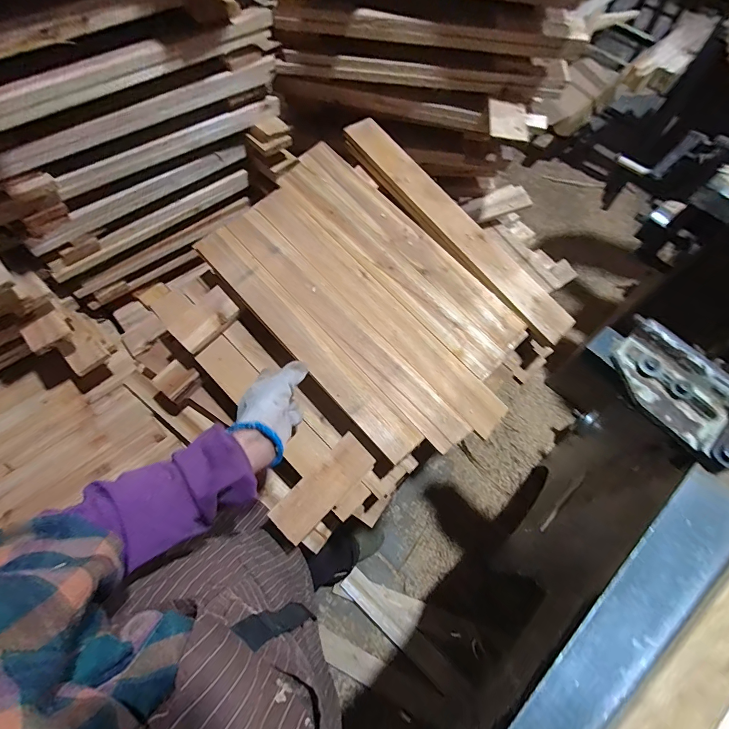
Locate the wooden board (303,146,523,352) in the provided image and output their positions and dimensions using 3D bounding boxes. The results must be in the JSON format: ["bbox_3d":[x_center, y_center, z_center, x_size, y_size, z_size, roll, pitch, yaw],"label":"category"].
[{"bbox_3d":[0.073,-0.215,0.653,0.062,0.020,0.490,-41,77,-11],"label":"wooden board"}]

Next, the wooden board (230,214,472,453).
[{"bbox_3d":[-0.039,-0.068,0.601,0.059,0.010,0.502,-41,78,-12],"label":"wooden board"}]

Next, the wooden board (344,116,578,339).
[{"bbox_3d":[0.152,-0.250,0.662,0.073,0.017,0.523,-35,76,-18],"label":"wooden board"}]

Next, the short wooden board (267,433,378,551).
[{"bbox_3d":[-0.059,0.182,0.565,0.064,0.016,0.163,46,71,-2],"label":"short wooden board"}]

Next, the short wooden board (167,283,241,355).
[{"bbox_3d":[-0.268,-0.075,0.644,0.058,0.029,0.105,41,70,17],"label":"short wooden board"}]

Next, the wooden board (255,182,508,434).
[{"bbox_3d":[0.008,-0.103,0.615,0.063,0.007,0.531,-41,77,-11],"label":"wooden board"}]

